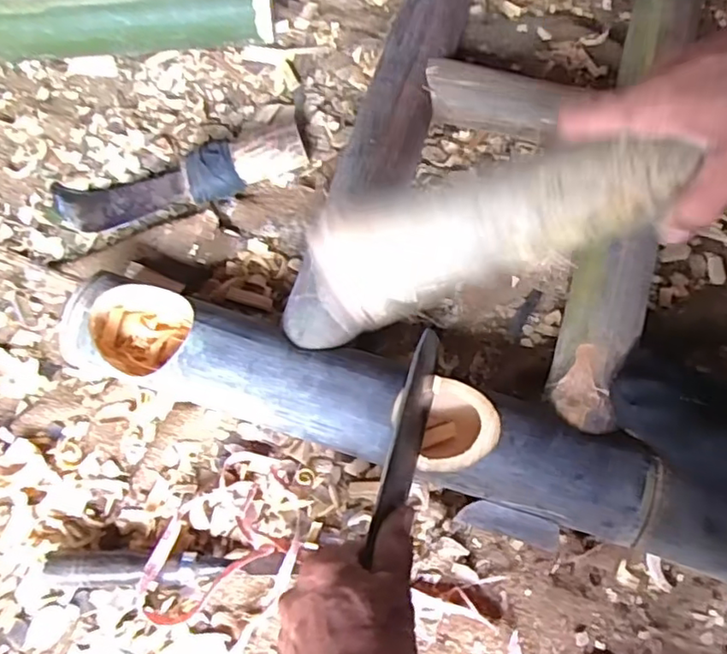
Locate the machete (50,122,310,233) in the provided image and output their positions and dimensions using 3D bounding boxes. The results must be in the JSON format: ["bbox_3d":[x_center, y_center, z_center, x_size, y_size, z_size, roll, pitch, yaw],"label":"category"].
[{"bbox_3d":[-0.169,-0.136,0.560,0.237,0.043,0.060,-13,72,-3],"label":"machete"}]

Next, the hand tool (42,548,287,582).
[{"bbox_3d":[-0.146,0.177,0.462,0.168,0.028,0.022,0,71,1],"label":"hand tool"}]

